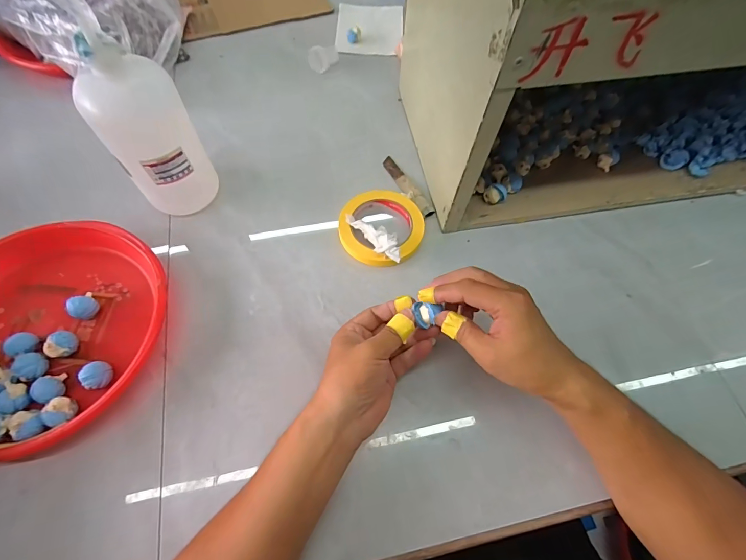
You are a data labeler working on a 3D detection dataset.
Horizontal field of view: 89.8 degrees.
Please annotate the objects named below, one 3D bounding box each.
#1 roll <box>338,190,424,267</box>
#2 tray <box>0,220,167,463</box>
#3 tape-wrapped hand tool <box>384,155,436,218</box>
[{"bbox_3d":[0.011,-0.071,0.488,0.109,0.022,0.111,0,64,0],"label":"roll"},{"bbox_3d":[-0.354,0.054,0.408,0.244,0.045,0.251,35,68,16],"label":"tray"},{"bbox_3d":[0.046,-0.133,0.530,0.024,0.011,0.117,-22,62,-19],"label":"tape-wrapped hand tool"}]

